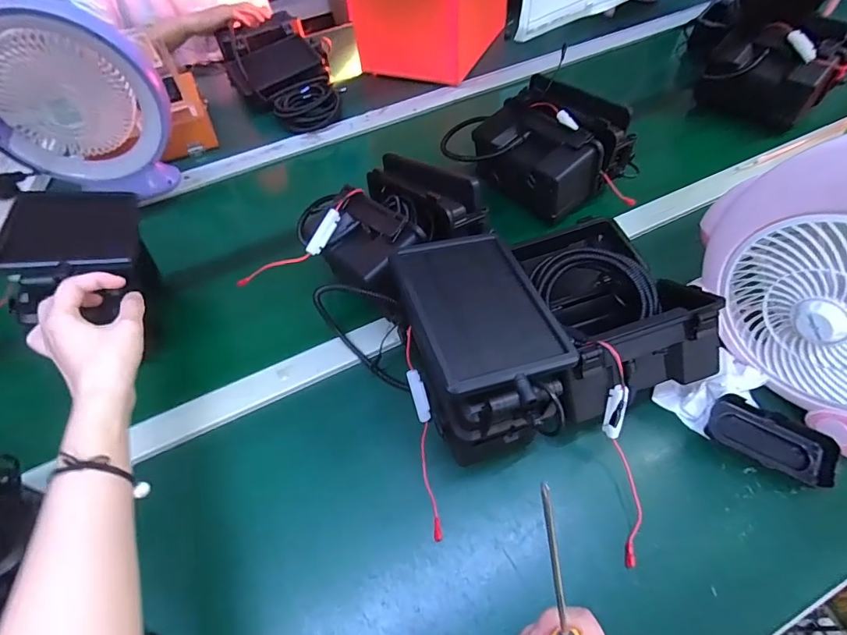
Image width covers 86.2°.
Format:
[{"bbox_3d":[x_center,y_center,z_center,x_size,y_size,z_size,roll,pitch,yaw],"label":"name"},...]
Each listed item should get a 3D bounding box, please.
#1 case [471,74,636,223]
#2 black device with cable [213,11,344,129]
[{"bbox_3d":[0.183,-0.242,0.658,0.149,0.121,0.168,-34,59,-18],"label":"case"},{"bbox_3d":[-0.274,-0.469,0.869,0.177,0.086,0.311,-21,56,-11],"label":"black device with cable"}]

